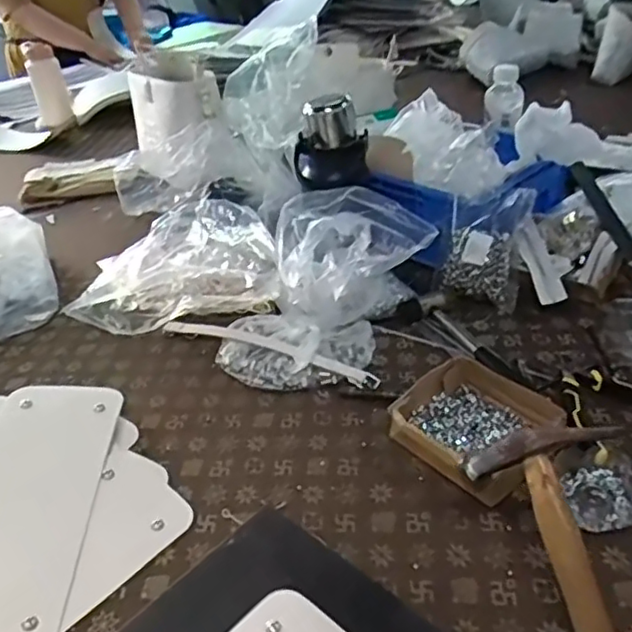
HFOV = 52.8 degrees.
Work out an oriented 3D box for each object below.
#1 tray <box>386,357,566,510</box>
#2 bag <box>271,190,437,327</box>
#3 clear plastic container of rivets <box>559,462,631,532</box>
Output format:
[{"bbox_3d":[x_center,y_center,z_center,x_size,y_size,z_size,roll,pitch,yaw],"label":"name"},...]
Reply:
[{"bbox_3d":[0.163,0.111,0.650,0.132,0.040,0.145,-30,41,-32],"label":"tray"},{"bbox_3d":[0.048,-0.072,0.770,0.170,0.164,0.163,-4,34,3],"label":"bag"},{"bbox_3d":[0.259,0.158,0.575,0.064,0.023,0.071,-1,34,7],"label":"clear plastic container of rivets"}]

